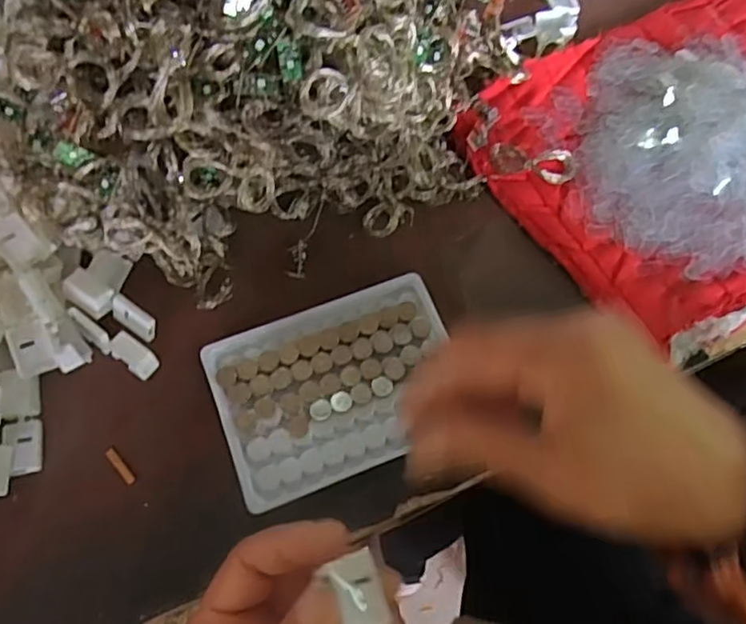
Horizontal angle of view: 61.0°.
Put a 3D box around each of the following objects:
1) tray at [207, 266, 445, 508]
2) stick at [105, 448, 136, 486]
[{"bbox_3d":[-0.019,0.038,0.344,0.129,0.014,0.096,-21,71,-9],"label":"tray"},{"bbox_3d":[-0.133,0.081,0.334,0.005,0.004,0.023,-37,75,-16],"label":"stick"}]

